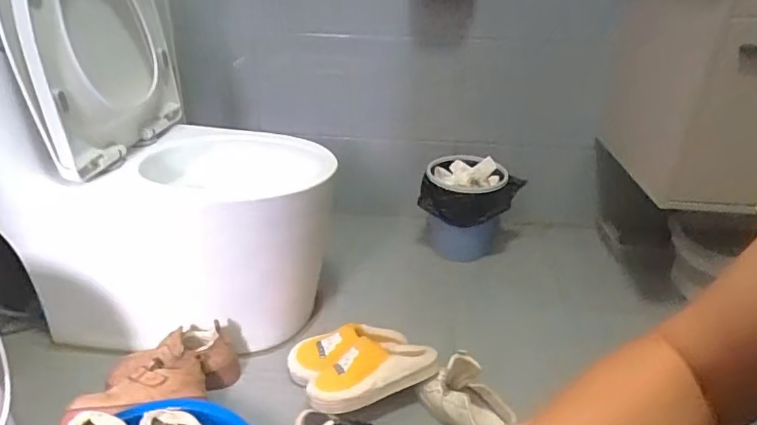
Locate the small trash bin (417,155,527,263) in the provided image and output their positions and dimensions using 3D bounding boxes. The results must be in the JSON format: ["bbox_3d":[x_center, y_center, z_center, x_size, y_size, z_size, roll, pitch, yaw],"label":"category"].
[{"bbox_3d":[0.241,0.000,1.389,0.261,0.244,0.203,2,28,1],"label":"small trash bin"}]

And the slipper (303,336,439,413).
[{"bbox_3d":[-0.012,0.295,0.958,0.244,0.059,0.103,-12,31,-23],"label":"slipper"}]

